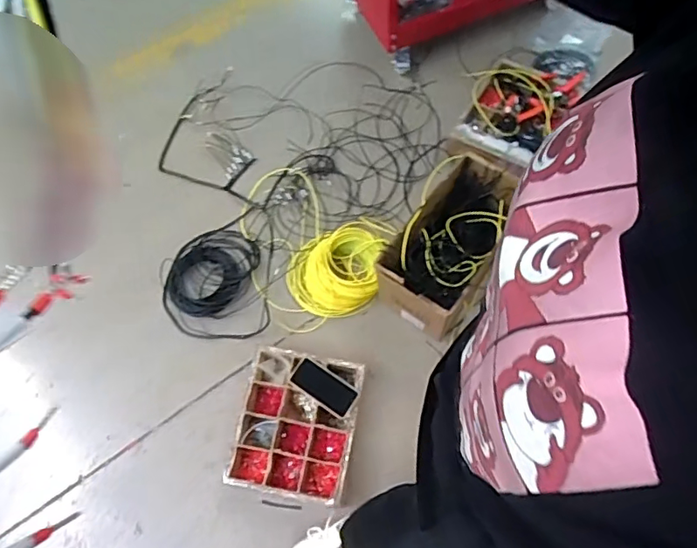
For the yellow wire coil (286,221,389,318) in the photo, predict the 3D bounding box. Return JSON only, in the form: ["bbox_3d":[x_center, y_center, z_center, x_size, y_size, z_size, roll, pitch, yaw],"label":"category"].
[{"bbox_3d":[-0.040,-0.019,1.486,0.249,0.085,0.252,-1,68,1],"label":"yellow wire coil"}]

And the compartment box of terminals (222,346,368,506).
[{"bbox_3d":[-0.120,0.362,1.316,0.260,0.118,0.321,10,69,6],"label":"compartment box of terminals"}]

